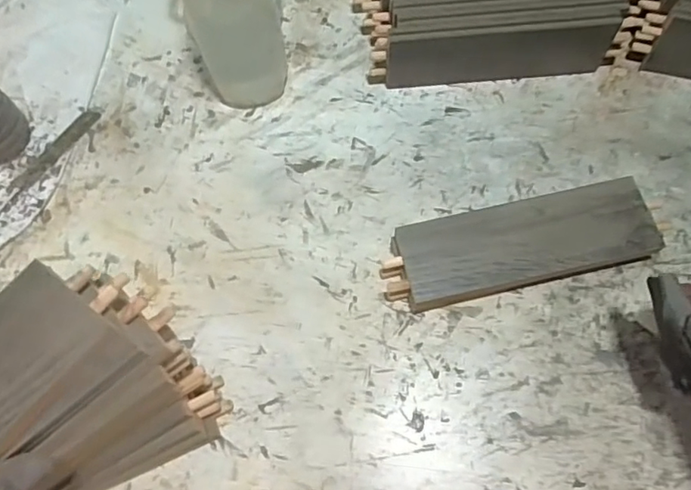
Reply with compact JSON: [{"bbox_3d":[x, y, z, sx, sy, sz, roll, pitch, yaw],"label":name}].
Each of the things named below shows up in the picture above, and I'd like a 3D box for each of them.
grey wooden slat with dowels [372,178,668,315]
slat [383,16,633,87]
[{"bbox_3d":[0.142,0.001,0.459,0.219,0.035,0.071,-13,69,-3],"label":"grey wooden slat with dowels"},{"bbox_3d":[0.141,-0.175,0.515,0.203,0.065,0.013,-6,69,0],"label":"slat"}]

